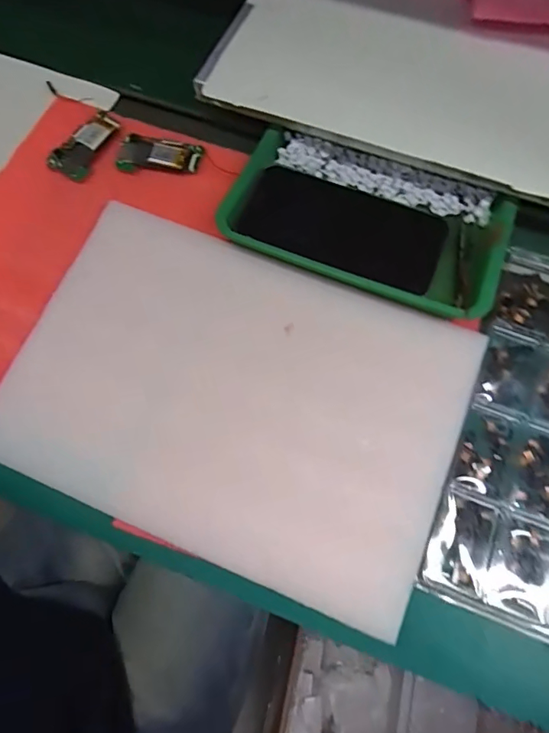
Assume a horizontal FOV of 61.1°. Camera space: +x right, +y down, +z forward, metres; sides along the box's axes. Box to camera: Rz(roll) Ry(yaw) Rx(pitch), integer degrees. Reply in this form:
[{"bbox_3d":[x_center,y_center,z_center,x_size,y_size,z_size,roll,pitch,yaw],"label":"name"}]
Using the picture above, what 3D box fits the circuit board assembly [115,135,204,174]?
[{"bbox_3d":[-0.102,-0.190,0.414,0.074,0.014,0.035,2,70,0],"label":"circuit board assembly"}]

